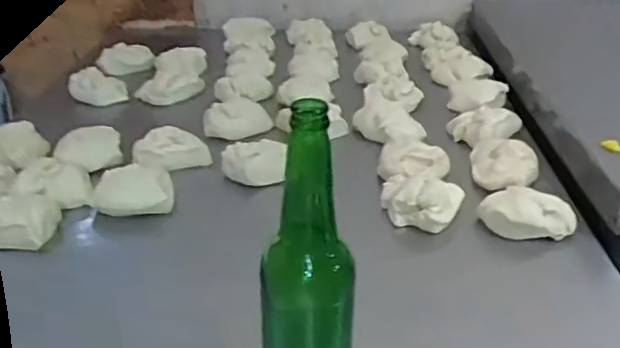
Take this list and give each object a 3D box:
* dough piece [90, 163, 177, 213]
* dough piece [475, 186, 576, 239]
[{"bbox_3d":[-0.235,0.020,0.827,0.103,0.042,0.076,1,28,1],"label":"dough piece"},{"bbox_3d":[0.277,0.045,0.791,0.117,0.039,0.083,3,28,6],"label":"dough piece"}]

